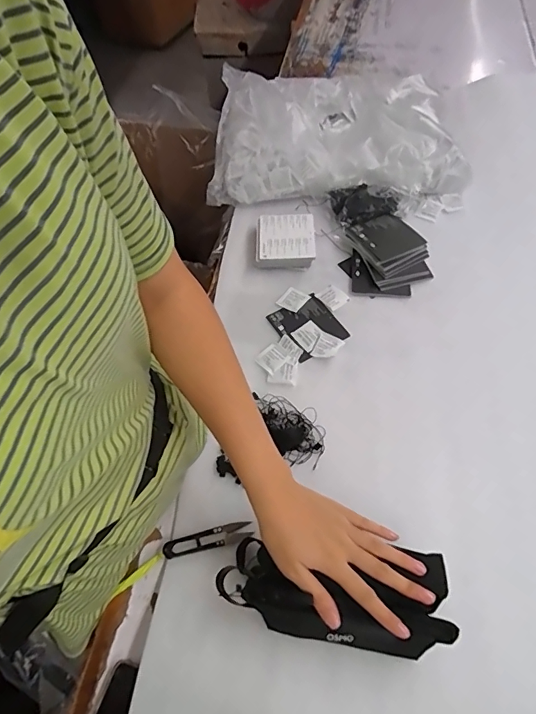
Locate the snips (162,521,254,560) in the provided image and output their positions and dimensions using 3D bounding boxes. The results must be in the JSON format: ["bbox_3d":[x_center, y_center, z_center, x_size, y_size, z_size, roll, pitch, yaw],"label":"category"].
[{"bbox_3d":[-0.069,0.210,0.507,0.099,0.008,0.022,-14,58,-5],"label":"snips"}]

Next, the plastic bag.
[{"bbox_3d":[0.127,-0.440,0.861,0.455,0.072,0.400,1,58,4],"label":"plastic bag"}]

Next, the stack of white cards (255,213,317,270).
[{"bbox_3d":[0.028,-0.191,0.734,0.093,0.035,0.095,1,58,4],"label":"stack of white cards"}]

